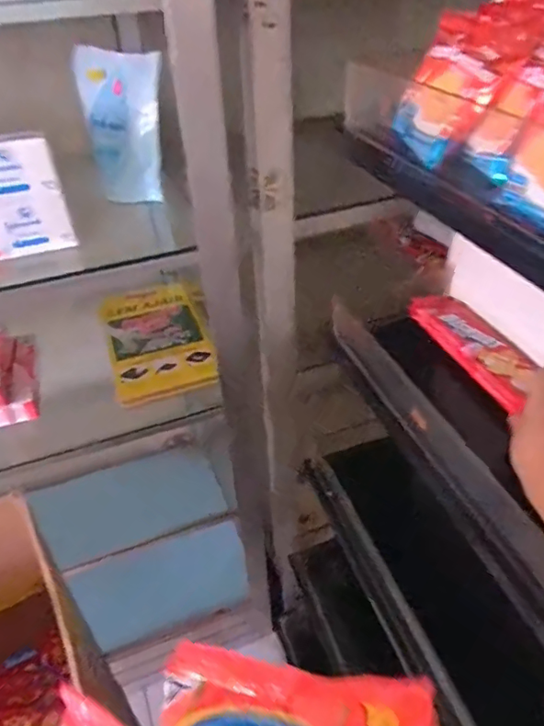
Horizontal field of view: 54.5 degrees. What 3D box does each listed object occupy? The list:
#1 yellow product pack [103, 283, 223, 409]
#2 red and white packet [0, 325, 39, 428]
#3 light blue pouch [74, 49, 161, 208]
[{"bbox_3d":[-0.165,-0.044,0.773,0.146,0.047,0.236,-14,40,-13],"label":"yellow product pack"},{"bbox_3d":[-0.352,0.010,0.715,0.058,0.065,0.163,-15,40,-14],"label":"red and white packet"},{"bbox_3d":[-0.178,-0.271,0.618,0.091,0.160,0.037,2,29,-6],"label":"light blue pouch"}]

